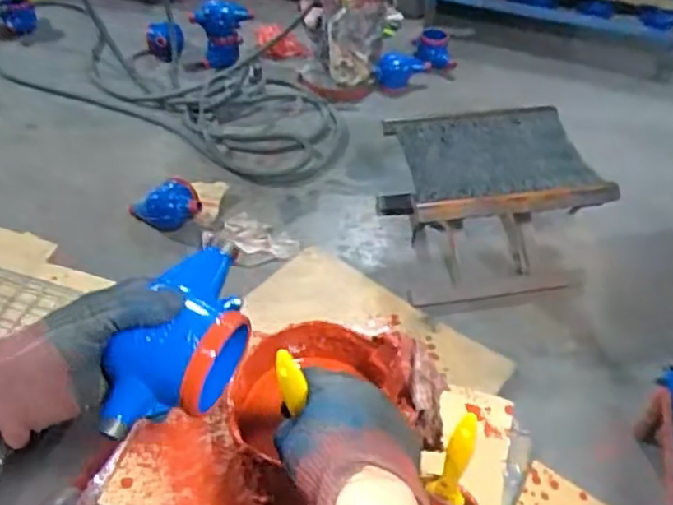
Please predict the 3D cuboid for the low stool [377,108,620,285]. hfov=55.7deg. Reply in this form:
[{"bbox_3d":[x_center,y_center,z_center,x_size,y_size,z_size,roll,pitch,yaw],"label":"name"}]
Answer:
[{"bbox_3d":[0.256,-0.089,1.167,0.350,0.229,0.296,-2,46,-6],"label":"low stool"}]

